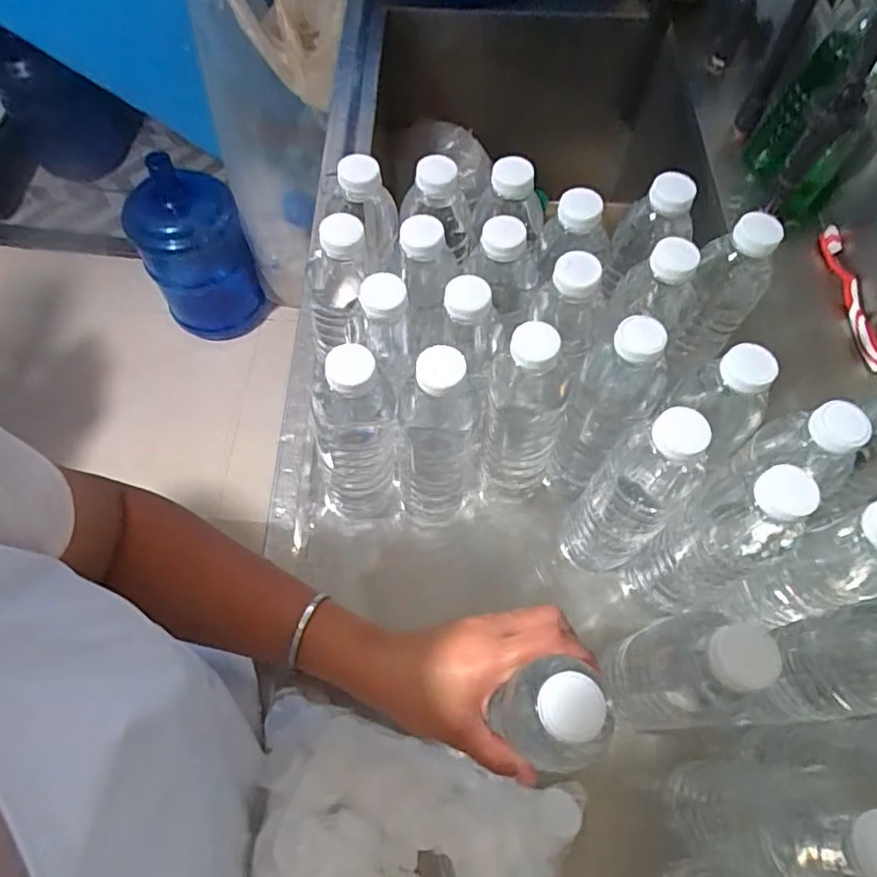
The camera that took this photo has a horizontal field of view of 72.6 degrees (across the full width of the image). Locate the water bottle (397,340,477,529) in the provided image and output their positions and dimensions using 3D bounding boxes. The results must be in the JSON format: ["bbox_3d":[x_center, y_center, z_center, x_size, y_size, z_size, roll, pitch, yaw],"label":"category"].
[{"bbox_3d":[0.000,0.003,0.459,0.056,0.210,0.059,-1,64,-2],"label":"water bottle"}]

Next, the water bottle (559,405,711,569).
[{"bbox_3d":[0.143,0.042,0.437,0.060,0.209,0.062,41,69,16],"label":"water bottle"}]

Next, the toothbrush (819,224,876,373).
[{"bbox_3d":[0.451,-0.153,0.652,0.020,0.022,0.193,4,64,0],"label":"toothbrush"}]

